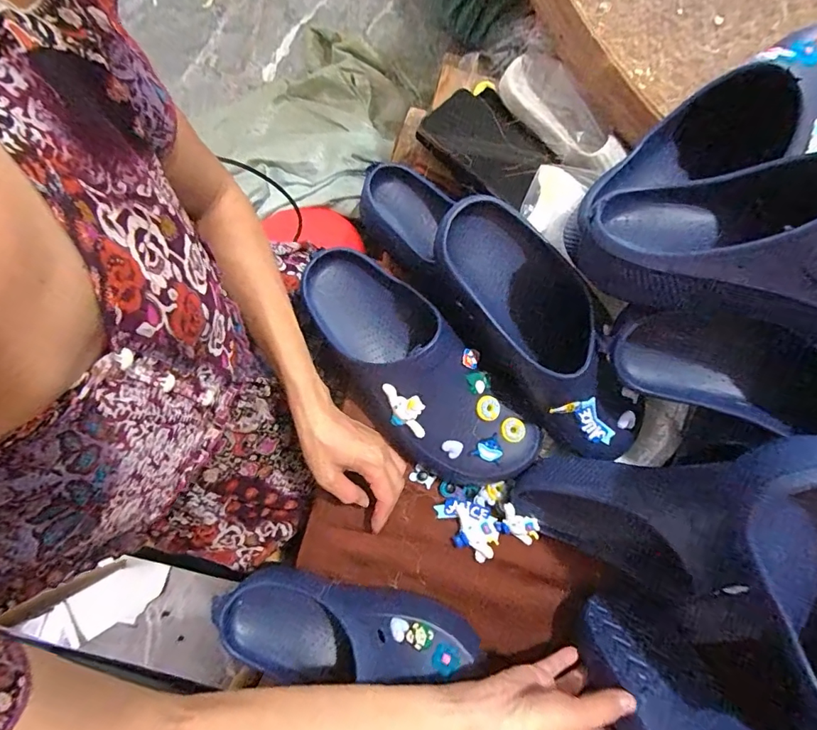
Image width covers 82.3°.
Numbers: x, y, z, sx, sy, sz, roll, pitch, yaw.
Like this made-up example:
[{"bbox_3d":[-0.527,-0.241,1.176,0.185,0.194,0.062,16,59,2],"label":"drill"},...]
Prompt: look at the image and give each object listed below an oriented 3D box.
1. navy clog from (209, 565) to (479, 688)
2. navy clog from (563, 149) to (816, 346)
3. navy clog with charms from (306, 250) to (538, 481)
[{"bbox_3d":[-0.059,0.253,0.432,0.247,0.088,0.086,9,81,-1],"label":"navy clog"},{"bbox_3d":[0.247,-0.081,0.303,0.266,0.099,0.110,18,78,21],"label":"navy clog"},{"bbox_3d":[0.000,0.001,0.480,0.121,0.098,0.296,-43,85,-8],"label":"navy clog with charms"}]

